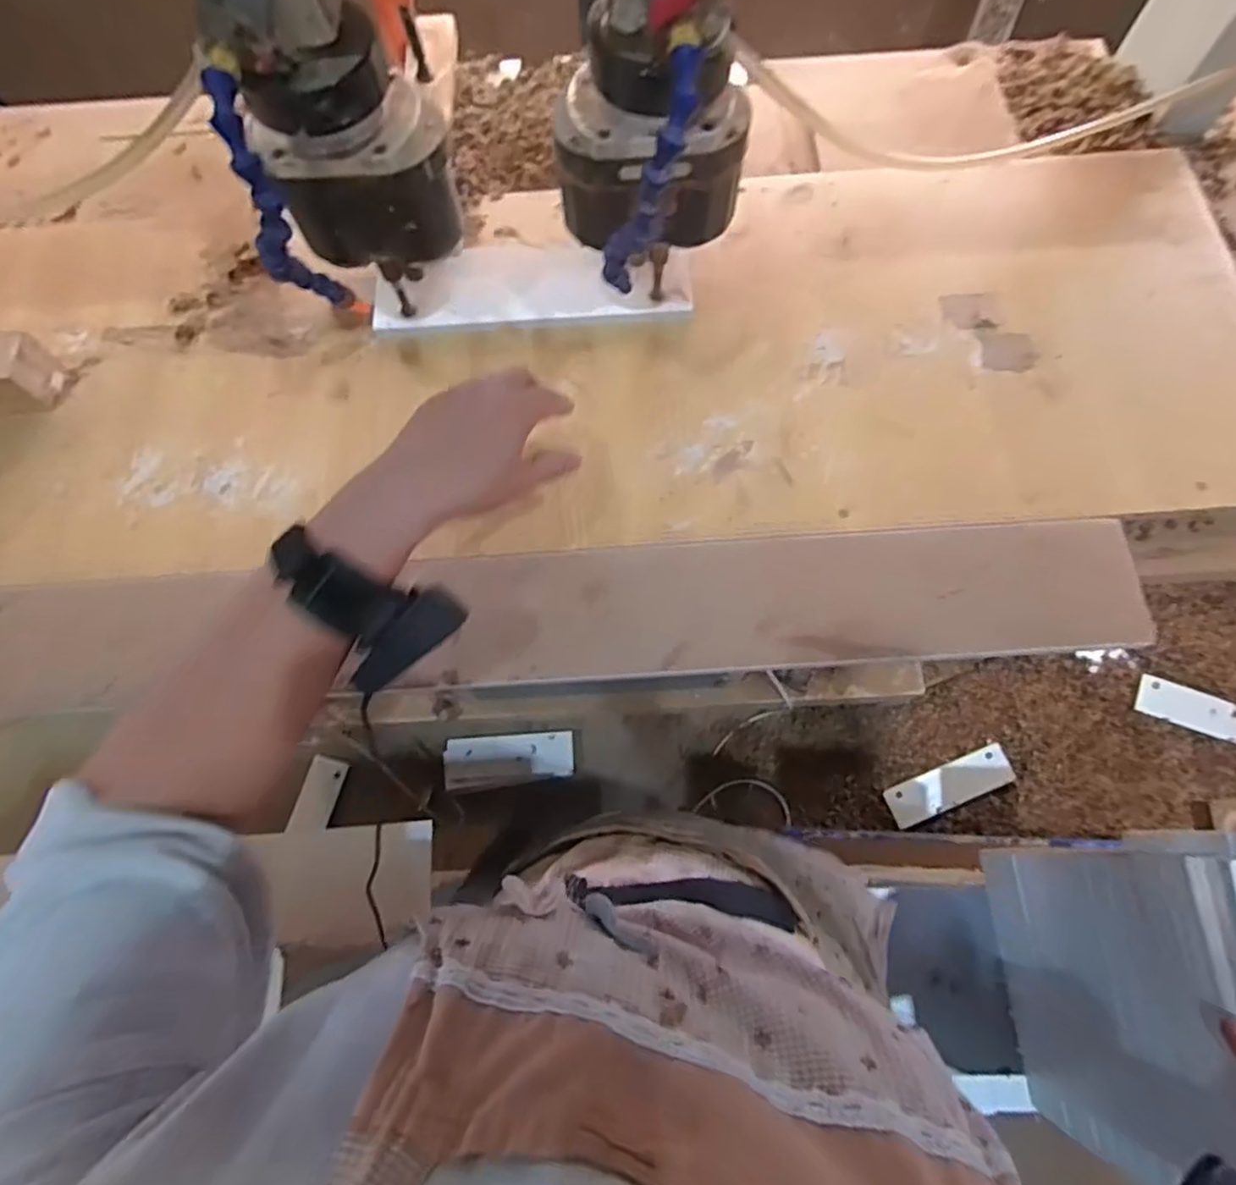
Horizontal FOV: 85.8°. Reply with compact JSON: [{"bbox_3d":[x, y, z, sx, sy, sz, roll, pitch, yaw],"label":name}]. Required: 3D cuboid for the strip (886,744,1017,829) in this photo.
[{"bbox_3d":[0.720,0.421,1.447,0.273,0.020,0.086,-22,71,-5],"label":"strip"}]

